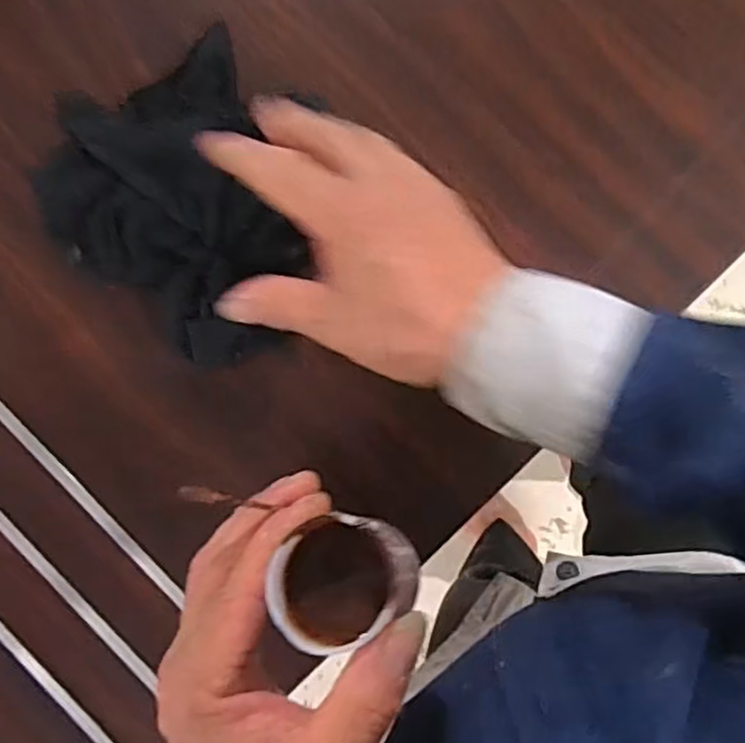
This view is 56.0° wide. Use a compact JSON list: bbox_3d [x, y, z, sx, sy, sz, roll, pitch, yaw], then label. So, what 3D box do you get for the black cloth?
[{"bbox_3d":[-0.109,-0.110,0.406,0.175,0.036,0.158,32,95,3],"label":"black cloth"}]

